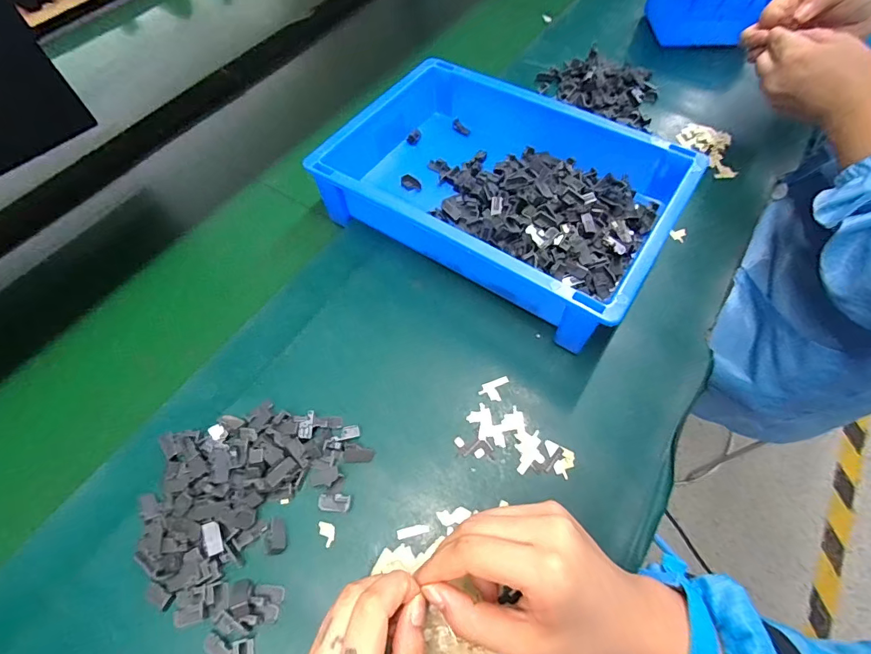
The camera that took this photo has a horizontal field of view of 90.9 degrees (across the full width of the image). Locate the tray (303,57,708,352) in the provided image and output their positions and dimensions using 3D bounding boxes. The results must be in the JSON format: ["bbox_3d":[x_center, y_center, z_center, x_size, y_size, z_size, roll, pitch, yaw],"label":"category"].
[{"bbox_3d":[0.067,-0.137,0.419,0.299,0.071,0.216,31,66,18],"label":"tray"}]

